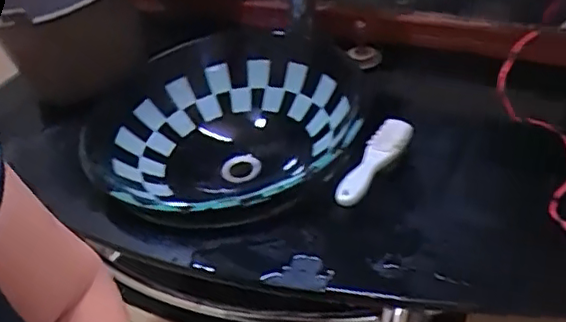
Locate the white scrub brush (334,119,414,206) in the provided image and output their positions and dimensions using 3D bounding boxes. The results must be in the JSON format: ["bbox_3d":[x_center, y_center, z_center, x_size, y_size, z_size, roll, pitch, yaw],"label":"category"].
[{"bbox_3d":[0.112,-0.001,0.763,0.040,0.030,0.161,16,45,29],"label":"white scrub brush"}]

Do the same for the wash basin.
[{"bbox_3d":[-0.087,-0.053,0.937,0.388,0.136,0.413,-6,38,4],"label":"wash basin"}]

